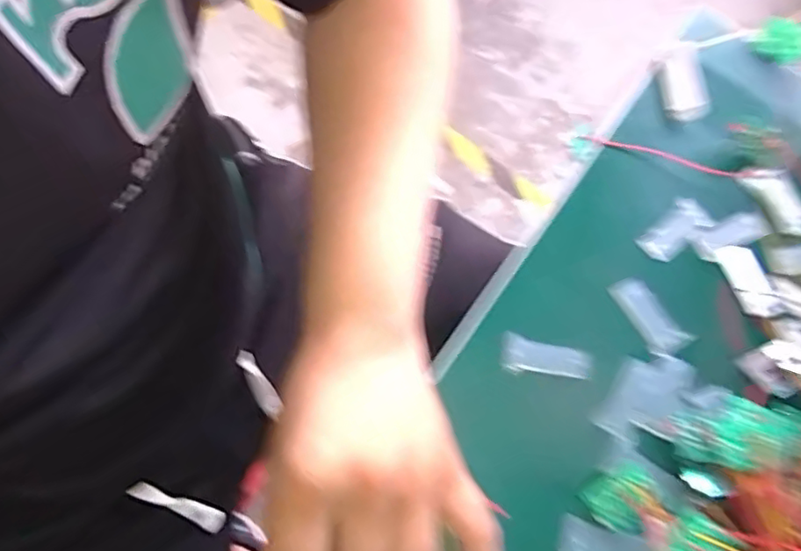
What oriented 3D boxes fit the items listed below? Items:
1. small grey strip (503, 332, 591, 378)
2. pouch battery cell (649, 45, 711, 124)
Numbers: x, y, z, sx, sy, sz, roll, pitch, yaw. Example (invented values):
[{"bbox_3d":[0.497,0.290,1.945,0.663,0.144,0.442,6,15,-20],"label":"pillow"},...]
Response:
[{"bbox_3d":[0.085,0.051,0.369,0.053,0.009,0.022,16,68,4],"label":"small grey strip"},{"bbox_3d":[0.197,-0.136,0.440,0.029,0.015,0.056,-5,68,-4],"label":"pouch battery cell"}]

